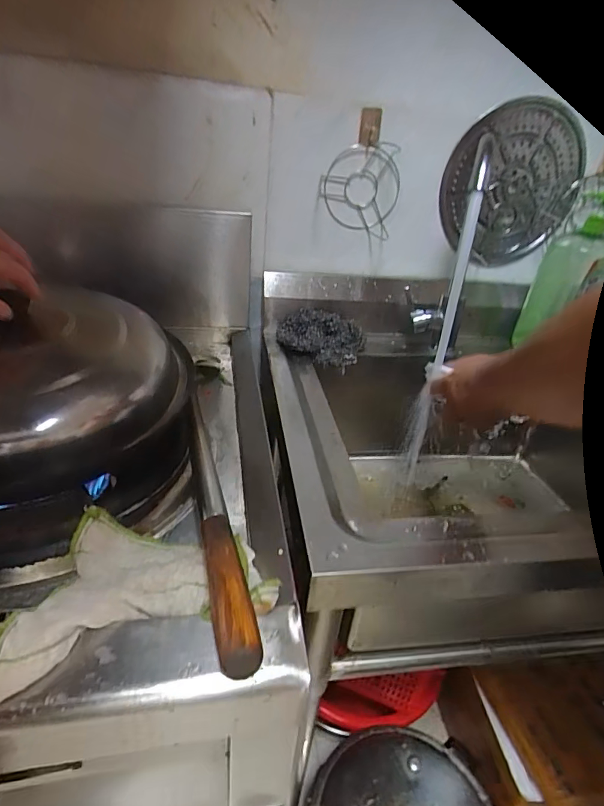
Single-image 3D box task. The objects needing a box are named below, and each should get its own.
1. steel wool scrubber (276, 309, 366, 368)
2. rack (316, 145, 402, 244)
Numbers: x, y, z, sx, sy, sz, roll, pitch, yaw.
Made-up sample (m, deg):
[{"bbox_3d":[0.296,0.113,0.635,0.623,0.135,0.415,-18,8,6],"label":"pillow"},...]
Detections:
[{"bbox_3d":[0.031,-0.121,0.784,0.156,0.061,0.103,12,30,8],"label":"steel wool scrubber"},{"bbox_3d":[0.100,-0.372,0.767,0.140,0.146,0.035,4,30,-6],"label":"rack"}]

